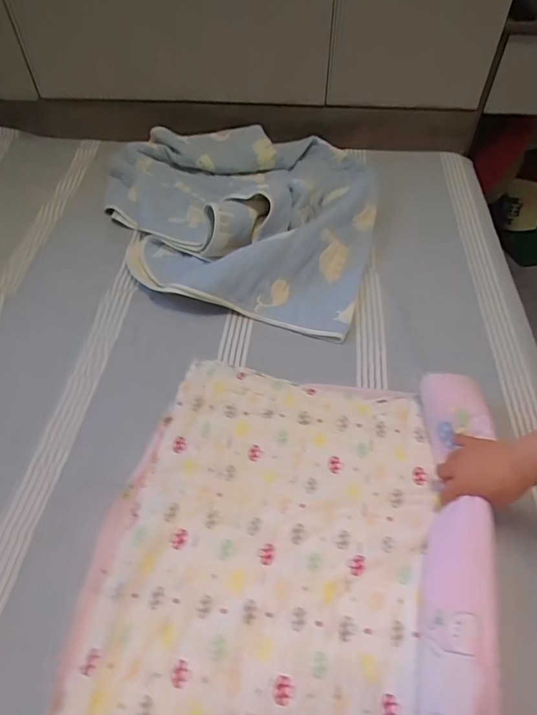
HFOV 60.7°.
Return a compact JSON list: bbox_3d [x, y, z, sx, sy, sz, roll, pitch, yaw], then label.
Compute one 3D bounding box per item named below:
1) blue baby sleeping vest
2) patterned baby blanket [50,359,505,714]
[{"bbox_3d":[-0.079,-0.346,1.003,0.619,0.156,0.576,12,53,9],"label":"blue baby sleeping vest"},{"bbox_3d":[0.012,0.341,0.472,0.465,0.076,0.794,8,53,5],"label":"patterned baby blanket"}]

